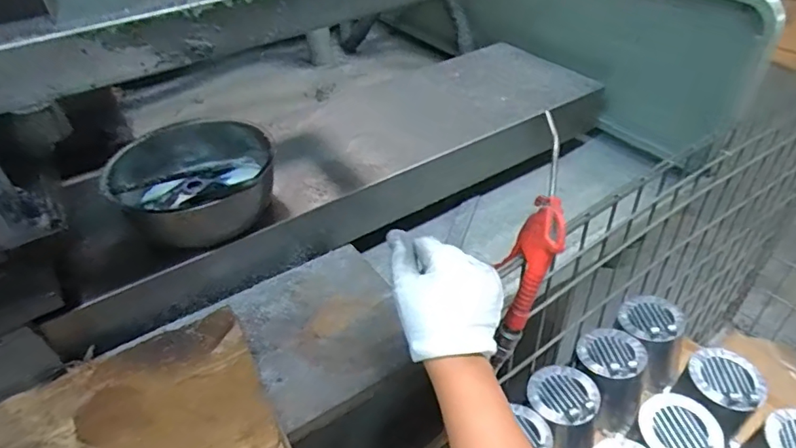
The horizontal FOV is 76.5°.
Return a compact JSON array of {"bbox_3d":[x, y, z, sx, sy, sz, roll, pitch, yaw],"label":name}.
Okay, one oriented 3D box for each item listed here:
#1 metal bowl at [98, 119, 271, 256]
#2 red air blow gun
[{"bbox_3d":[-0.231,-0.043,0.601,0.167,0.088,0.167,-2,41,1],"label":"metal bowl"},{"bbox_3d":[0.127,0.028,0.480,0.057,0.247,0.034,16,17,21],"label":"red air blow gun"}]

